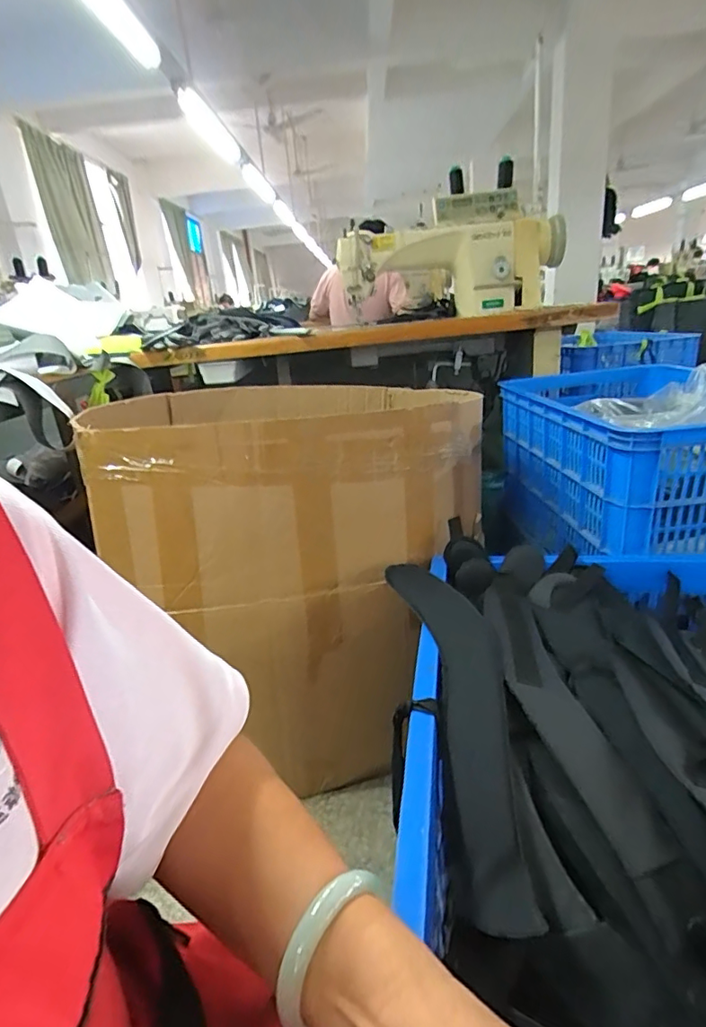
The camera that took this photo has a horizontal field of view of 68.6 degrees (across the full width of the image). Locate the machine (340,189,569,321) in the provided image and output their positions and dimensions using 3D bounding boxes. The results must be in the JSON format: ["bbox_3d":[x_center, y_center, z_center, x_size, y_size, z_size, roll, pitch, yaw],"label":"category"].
[{"bbox_3d":[0.254,-0.677,1.371,0.572,0.272,0.232,-5,22,3],"label":"machine"}]

